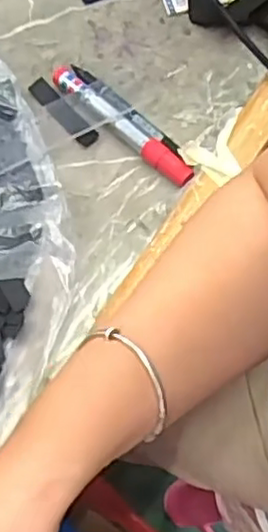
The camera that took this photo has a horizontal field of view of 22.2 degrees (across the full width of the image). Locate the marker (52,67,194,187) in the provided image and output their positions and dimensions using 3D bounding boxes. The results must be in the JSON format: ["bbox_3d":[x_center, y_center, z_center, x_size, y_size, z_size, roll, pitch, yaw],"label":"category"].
[{"bbox_3d":[-0.010,-0.104,0.497,0.137,0.017,0.014,41,75,17],"label":"marker"}]

